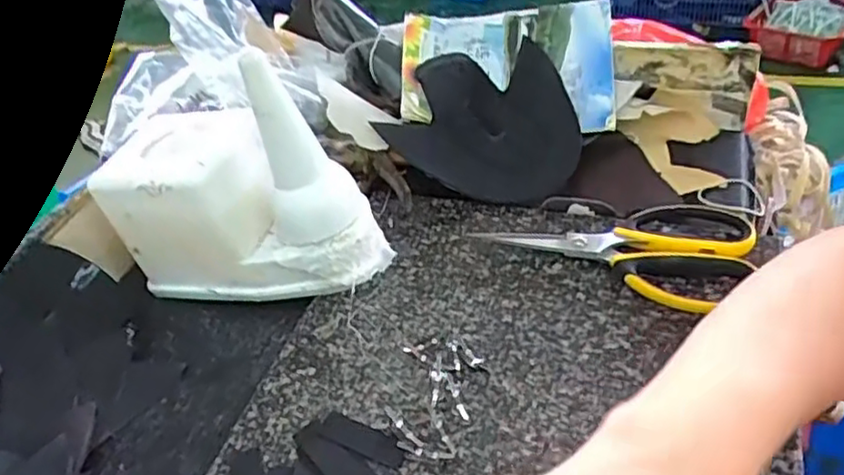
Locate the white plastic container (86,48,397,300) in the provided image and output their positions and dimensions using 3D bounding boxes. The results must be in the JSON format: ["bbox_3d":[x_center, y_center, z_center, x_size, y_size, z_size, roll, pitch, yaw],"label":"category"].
[{"bbox_3d":[-0.153,-0.039,0.520,0.223,0.152,0.108,15,46,25],"label":"white plastic container"}]

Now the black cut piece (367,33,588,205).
[{"bbox_3d":[0.070,-0.115,0.616,0.164,0.033,0.171,29,62,14],"label":"black cut piece"}]

